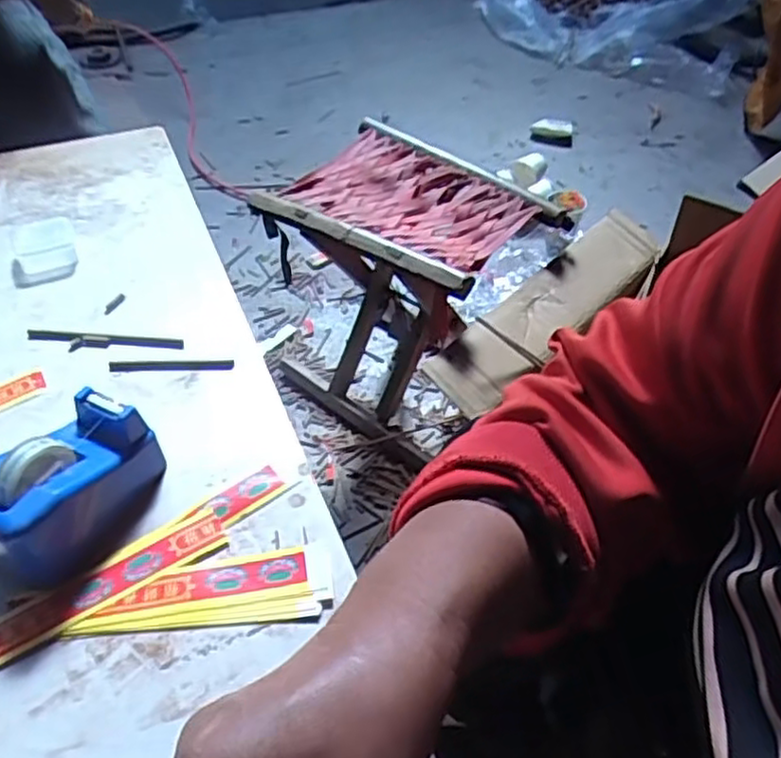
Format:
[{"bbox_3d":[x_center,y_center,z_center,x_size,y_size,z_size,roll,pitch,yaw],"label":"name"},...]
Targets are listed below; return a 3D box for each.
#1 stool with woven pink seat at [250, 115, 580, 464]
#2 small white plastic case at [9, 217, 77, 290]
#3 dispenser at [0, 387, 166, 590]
[{"bbox_3d":[0.021,-0.111,0.988,0.290,0.324,0.246,31,53,27],"label":"stool with woven pink seat"},{"bbox_3d":[-0.288,-0.111,0.594,0.050,0.010,0.098,-17,48,-16],"label":"small white plastic case"},{"bbox_3d":[-0.175,0.057,0.392,0.058,0.051,0.102,23,50,20],"label":"dispenser"}]

